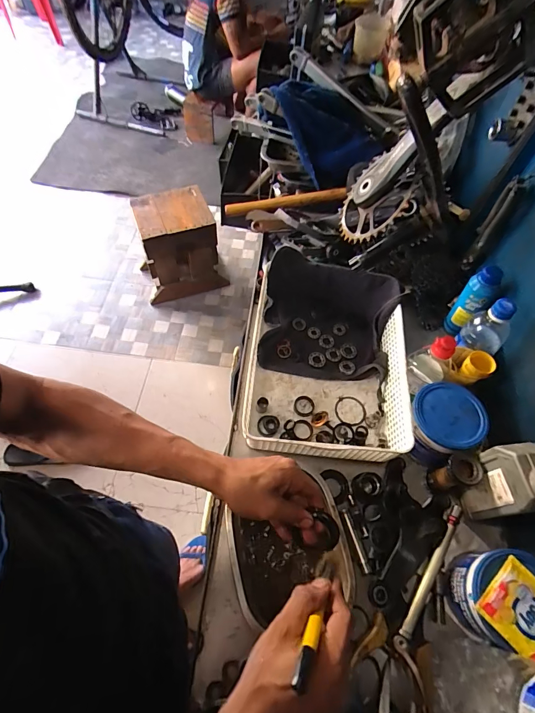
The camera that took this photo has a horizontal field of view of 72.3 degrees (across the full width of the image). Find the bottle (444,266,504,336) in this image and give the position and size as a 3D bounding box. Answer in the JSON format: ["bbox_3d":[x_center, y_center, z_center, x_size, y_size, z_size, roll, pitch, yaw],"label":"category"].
[{"bbox_3d":[0.354,-0.095,0.643,0.039,0.148,0.036,29,62,13],"label":"bottle"}]

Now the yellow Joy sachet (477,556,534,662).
[{"bbox_3d":[0.296,0.291,0.410,0.079,0.014,0.094,-40,69,-23],"label":"yellow Joy sachet"}]

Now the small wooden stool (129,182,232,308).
[{"bbox_3d":[-0.397,-0.495,1.682,0.349,0.425,0.245,-13,62,-11],"label":"small wooden stool"}]

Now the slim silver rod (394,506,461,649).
[{"bbox_3d":[0.219,0.290,0.488,0.018,0.020,0.191,33,63,15],"label":"slim silver rod"}]

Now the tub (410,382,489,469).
[{"bbox_3d":[0.263,0.102,0.562,0.102,0.082,0.110,31,63,14],"label":"tub"}]

